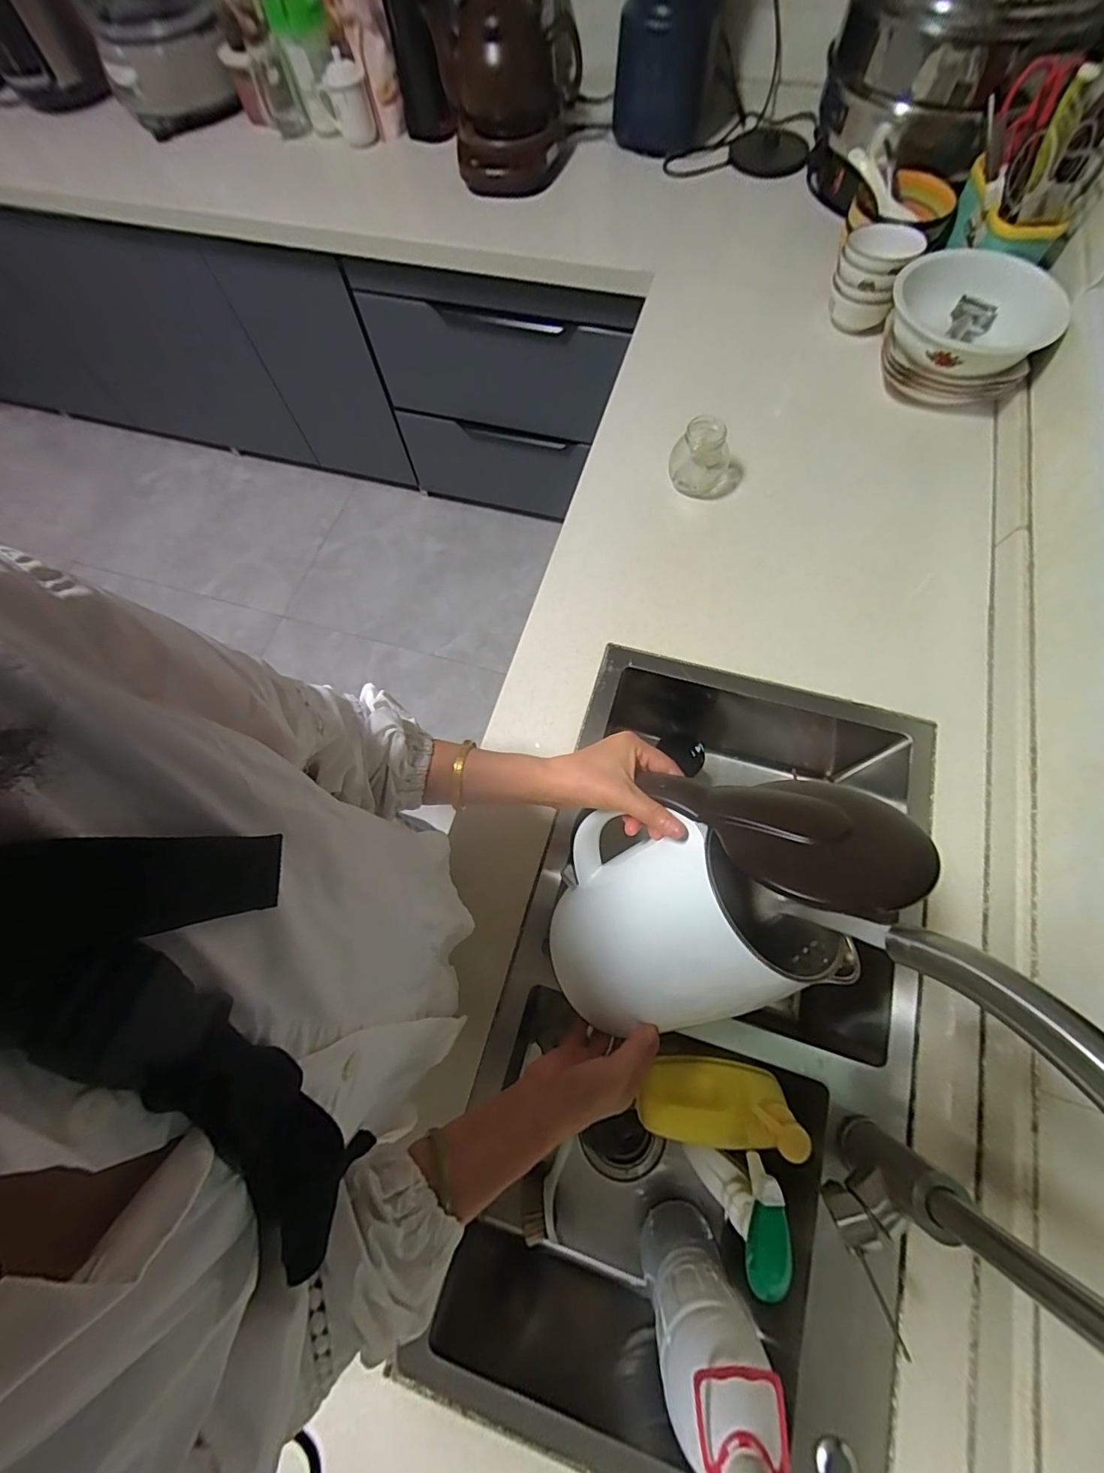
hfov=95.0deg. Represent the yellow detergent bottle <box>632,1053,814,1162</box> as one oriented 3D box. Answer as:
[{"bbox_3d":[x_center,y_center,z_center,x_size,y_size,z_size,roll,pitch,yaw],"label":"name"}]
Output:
[{"bbox_3d":[0.157,0.359,0.486,0.140,0.075,0.072,-1,69,3],"label":"yellow detergent bottle"}]

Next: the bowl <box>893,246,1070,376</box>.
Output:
[{"bbox_3d":[0.597,-0.599,0.729,0.220,0.072,0.197,31,74,14],"label":"bowl"}]

